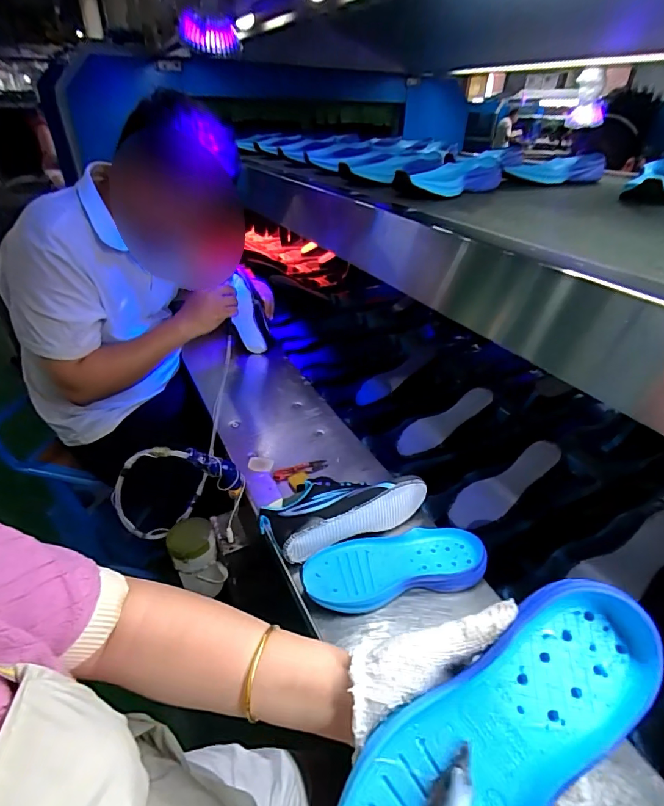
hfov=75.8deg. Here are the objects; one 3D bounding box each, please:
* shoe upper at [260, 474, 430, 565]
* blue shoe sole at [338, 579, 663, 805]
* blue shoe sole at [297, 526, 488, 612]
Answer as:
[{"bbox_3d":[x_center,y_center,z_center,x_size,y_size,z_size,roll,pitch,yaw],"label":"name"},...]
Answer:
[{"bbox_3d":[0.020,0.156,0.649,0.243,0.098,0.101,-13,41,-21],"label":"shoe upper"},{"bbox_3d":[0.091,0.204,0.253,0.245,0.031,0.079,-33,48,-13],"label":"blue shoe sole"},{"bbox_3d":[0.084,0.218,0.577,0.240,0.033,0.097,-6,39,-12],"label":"blue shoe sole"}]

